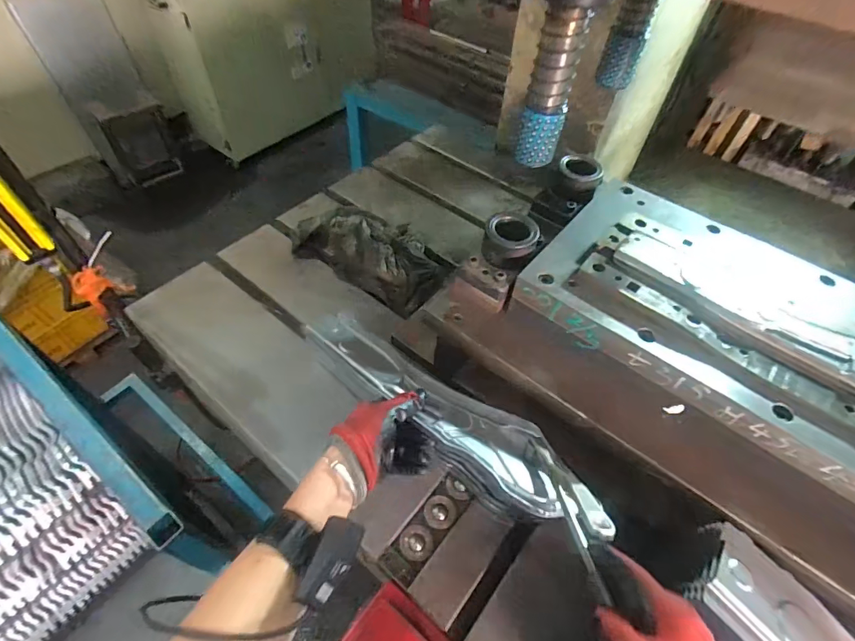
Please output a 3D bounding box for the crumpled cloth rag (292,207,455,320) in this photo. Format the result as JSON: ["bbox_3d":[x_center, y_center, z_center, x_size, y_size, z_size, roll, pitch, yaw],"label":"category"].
[{"bbox_3d":[-0.111,-0.138,0.865,0.285,0.077,0.172,32,58,19],"label":"crumpled cloth rag"}]

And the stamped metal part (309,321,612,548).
[{"bbox_3d":[0.016,0.095,0.539,0.450,0.086,0.109,30,56,35],"label":"stamped metal part"}]

